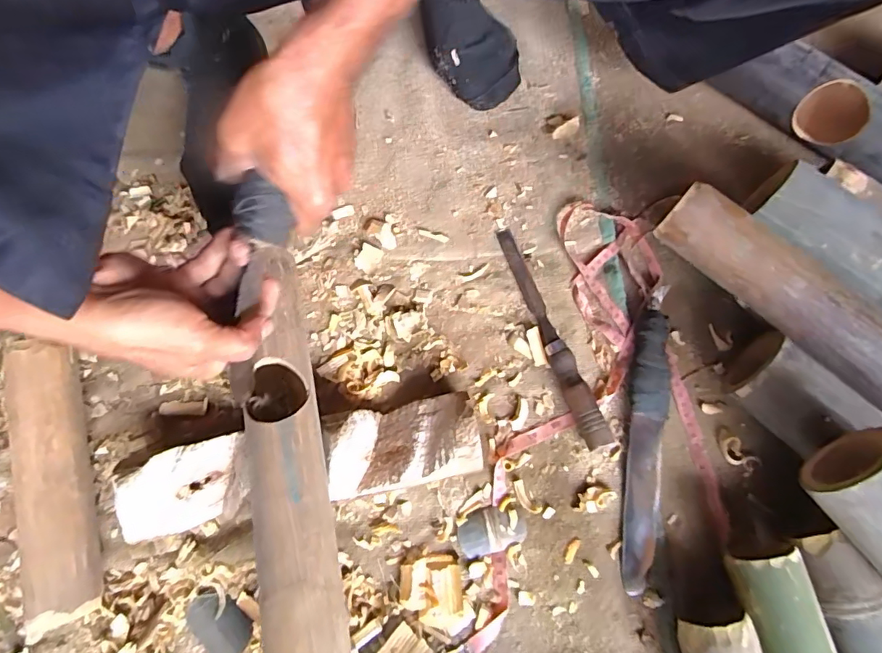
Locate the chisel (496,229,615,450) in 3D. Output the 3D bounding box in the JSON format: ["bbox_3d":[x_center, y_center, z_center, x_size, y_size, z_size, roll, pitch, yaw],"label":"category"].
[{"bbox_3d":[0.107,0.002,0.482,0.021,0.034,0.236,-18,75,-7],"label":"chisel"}]

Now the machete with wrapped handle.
[{"bbox_3d":[0.191,0.096,0.459,0.037,0.020,0.273,11,74,2],"label":"machete with wrapped handle"}]

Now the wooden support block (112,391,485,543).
[{"bbox_3d":[-0.116,0.119,0.433,0.296,0.057,0.071,-10,74,-5],"label":"wooden support block"}]

